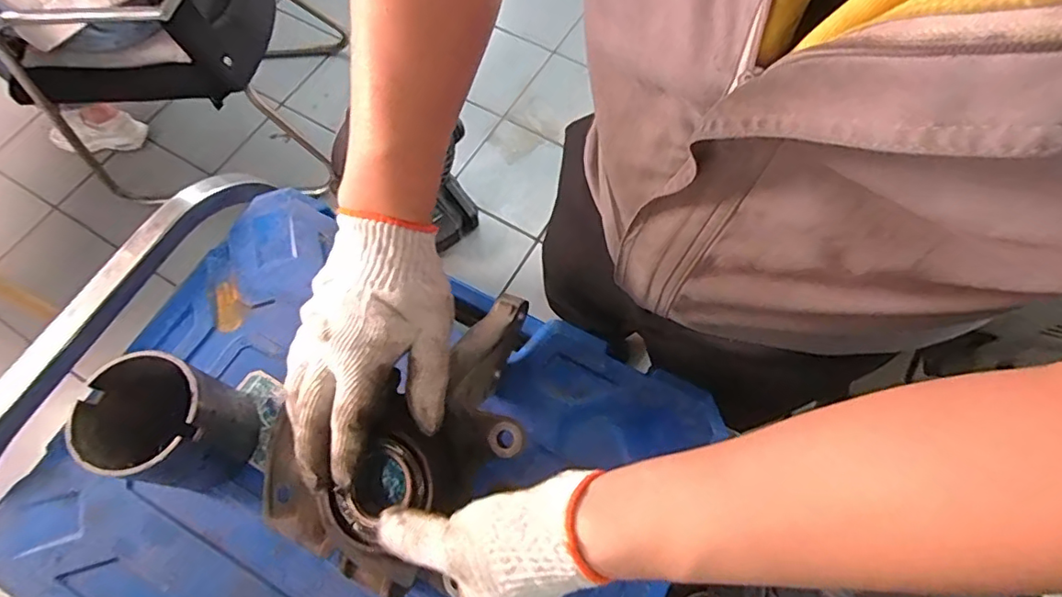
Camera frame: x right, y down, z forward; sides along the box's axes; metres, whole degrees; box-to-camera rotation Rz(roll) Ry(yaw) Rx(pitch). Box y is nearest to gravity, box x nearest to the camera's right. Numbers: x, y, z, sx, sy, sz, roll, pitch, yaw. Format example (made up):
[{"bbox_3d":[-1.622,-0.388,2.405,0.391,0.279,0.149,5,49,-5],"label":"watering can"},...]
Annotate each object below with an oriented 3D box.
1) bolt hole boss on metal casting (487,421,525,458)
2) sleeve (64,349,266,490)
[{"bbox_3d":[-0.017,0.099,0.386,0.023,0.006,0.023,38,73,14],"label":"bolt hole boss on metal casting"},{"bbox_3d":[-0.274,0.097,0.426,0.082,0.102,0.081,0,68,0],"label":"sleeve"}]

